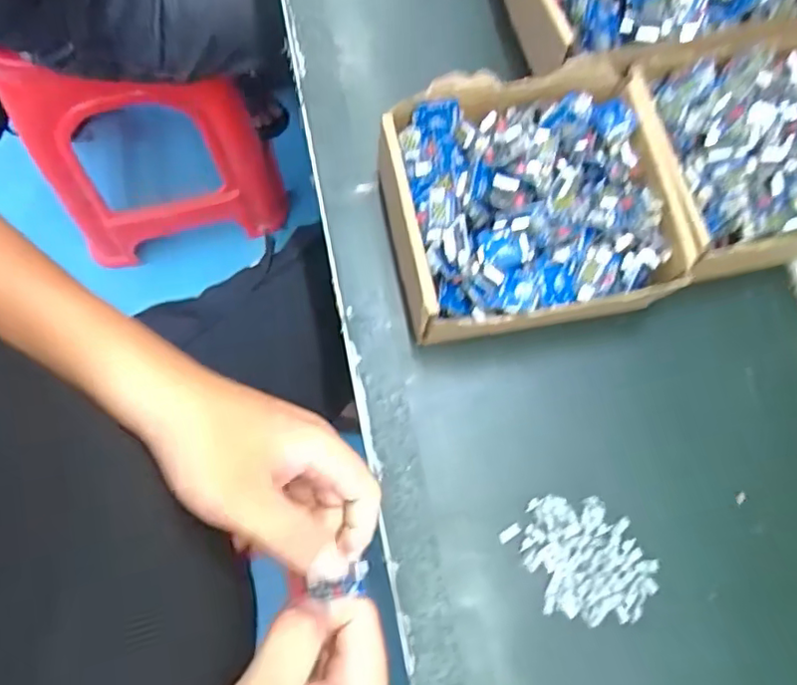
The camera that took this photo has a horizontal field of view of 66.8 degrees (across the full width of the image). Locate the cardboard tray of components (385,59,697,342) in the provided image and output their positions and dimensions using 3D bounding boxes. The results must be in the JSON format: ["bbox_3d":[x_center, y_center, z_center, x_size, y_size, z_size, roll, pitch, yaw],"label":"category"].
[{"bbox_3d":[0.079,-0.083,0.379,0.170,0.066,0.155,-10,73,-4],"label":"cardboard tray of components"}]

